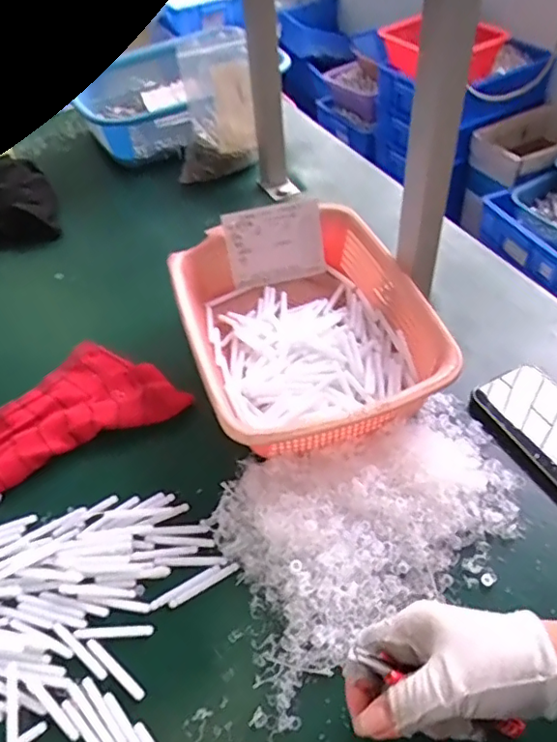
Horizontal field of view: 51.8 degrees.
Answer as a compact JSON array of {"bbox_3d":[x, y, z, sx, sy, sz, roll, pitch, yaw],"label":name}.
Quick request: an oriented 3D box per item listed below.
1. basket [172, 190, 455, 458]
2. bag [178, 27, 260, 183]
[{"bbox_3d":[0.022,-0.044,0.570,0.218,0.078,0.287,-18,47,-11],"label":"basket"},{"bbox_3d":[-0.092,-0.360,0.794,0.116,0.176,0.057,-6,46,0],"label":"bag"}]

